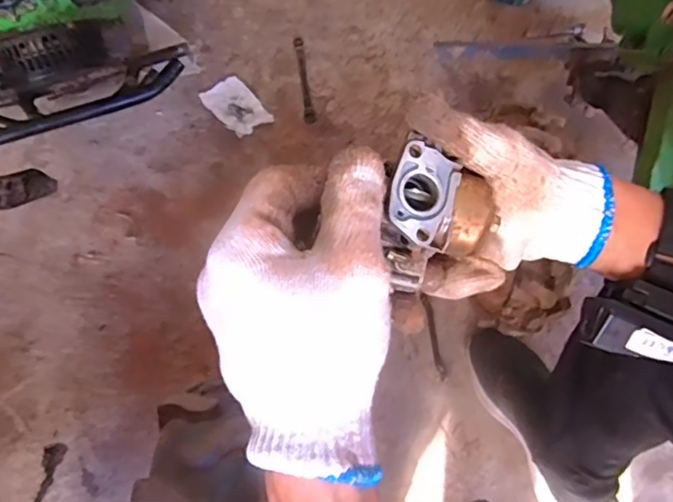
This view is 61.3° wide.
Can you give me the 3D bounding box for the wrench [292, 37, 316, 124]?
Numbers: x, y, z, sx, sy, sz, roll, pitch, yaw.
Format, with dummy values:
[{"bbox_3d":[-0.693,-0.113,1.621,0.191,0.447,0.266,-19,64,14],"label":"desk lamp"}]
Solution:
[{"bbox_3d":[-0.061,-0.327,1.074,0.023,0.015,0.208,-6,67,-4],"label":"wrench"}]

